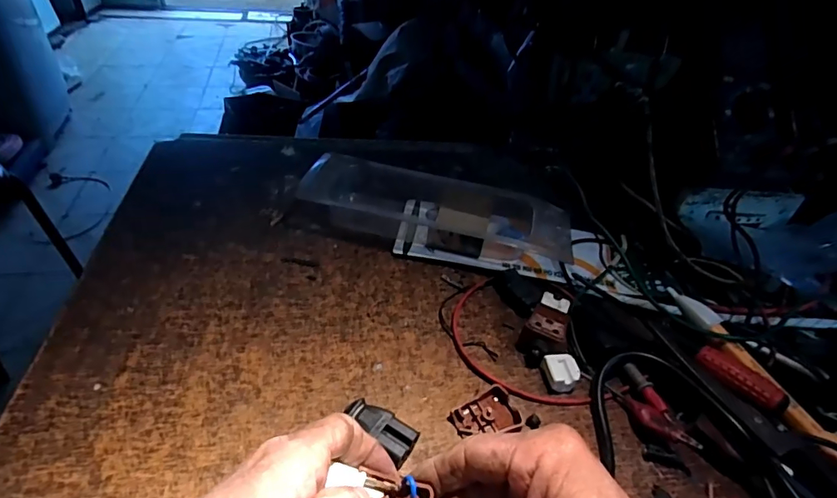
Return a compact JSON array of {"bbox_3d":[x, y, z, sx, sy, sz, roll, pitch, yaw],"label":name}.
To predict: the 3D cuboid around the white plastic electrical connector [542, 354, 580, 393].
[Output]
[{"bbox_3d":[0.102,0.089,0.347,0.022,0.016,0.025,-3,40,-10],"label":"white plastic electrical connector"}]

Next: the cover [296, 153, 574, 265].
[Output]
[{"bbox_3d":[0.018,-0.040,0.463,0.245,0.042,0.092,9,39,4],"label":"cover"}]

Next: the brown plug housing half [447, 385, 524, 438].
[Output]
[{"bbox_3d":[0.043,0.108,0.316,0.041,0.011,0.028,-14,43,-23],"label":"brown plug housing half"}]

